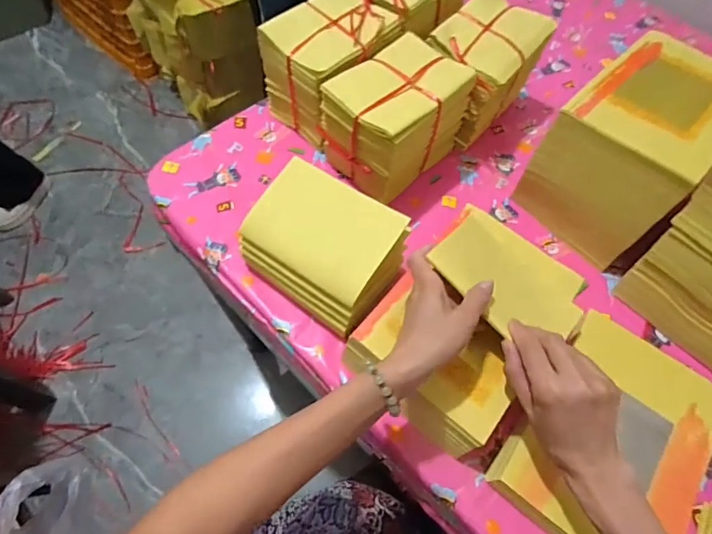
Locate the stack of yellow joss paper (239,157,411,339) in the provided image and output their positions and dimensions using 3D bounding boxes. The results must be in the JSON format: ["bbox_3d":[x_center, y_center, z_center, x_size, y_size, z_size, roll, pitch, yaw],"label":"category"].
[{"bbox_3d":[-0.036,-0.022,0.503,0.171,0.109,0.125,33,65,13],"label":"stack of yellow joss paper"}]

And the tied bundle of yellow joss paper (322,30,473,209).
[{"bbox_3d":[0.057,-0.203,0.586,0.174,0.131,0.120,-39,71,-21],"label":"tied bundle of yellow joss paper"}]

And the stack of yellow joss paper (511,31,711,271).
[{"bbox_3d":[0.361,-0.160,0.564,0.159,0.168,0.236,42,67,17],"label":"stack of yellow joss paper"}]

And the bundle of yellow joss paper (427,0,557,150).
[{"bbox_3d":[0.188,-0.296,0.653,0.120,0.146,0.182,37,66,15],"label":"bundle of yellow joss paper"}]

